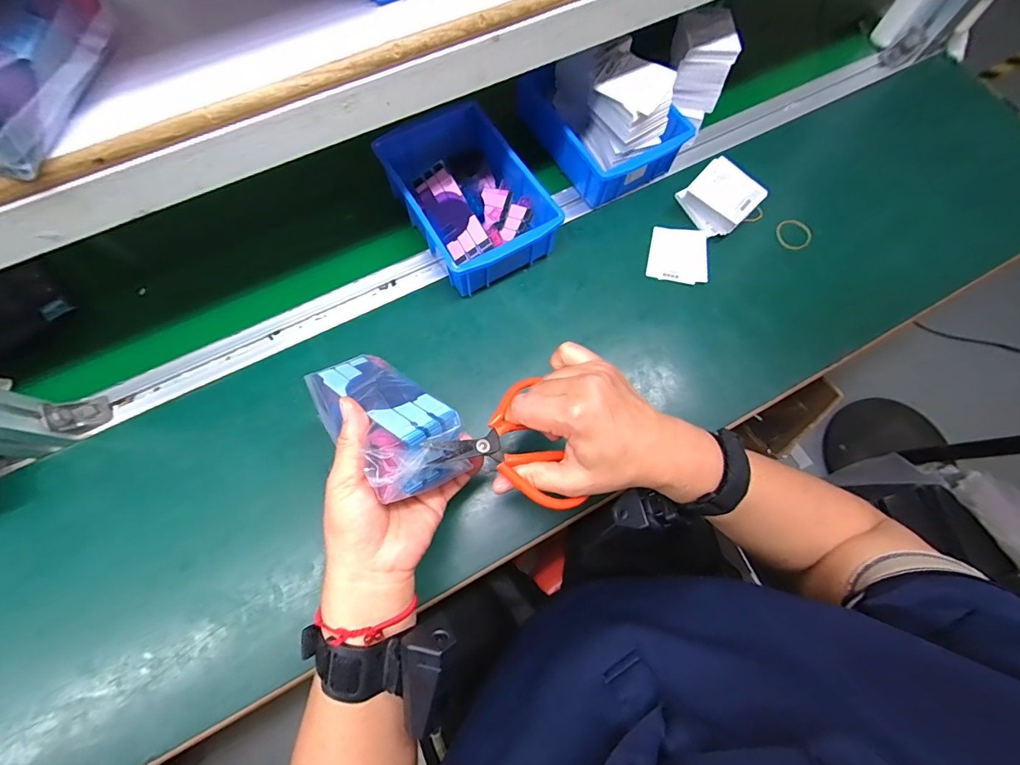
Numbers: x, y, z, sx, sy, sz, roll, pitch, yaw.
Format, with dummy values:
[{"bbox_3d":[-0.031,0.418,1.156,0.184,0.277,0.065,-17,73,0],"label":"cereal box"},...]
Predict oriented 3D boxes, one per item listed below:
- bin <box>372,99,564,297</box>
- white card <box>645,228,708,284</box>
[{"bbox_3d":[-0.050,-0.204,0.499,0.135,0.071,0.197,-29,75,-10],"label":"bin"},{"bbox_3d":[0.199,-0.151,0.521,0.067,0.008,0.066,4,85,7],"label":"white card"}]

